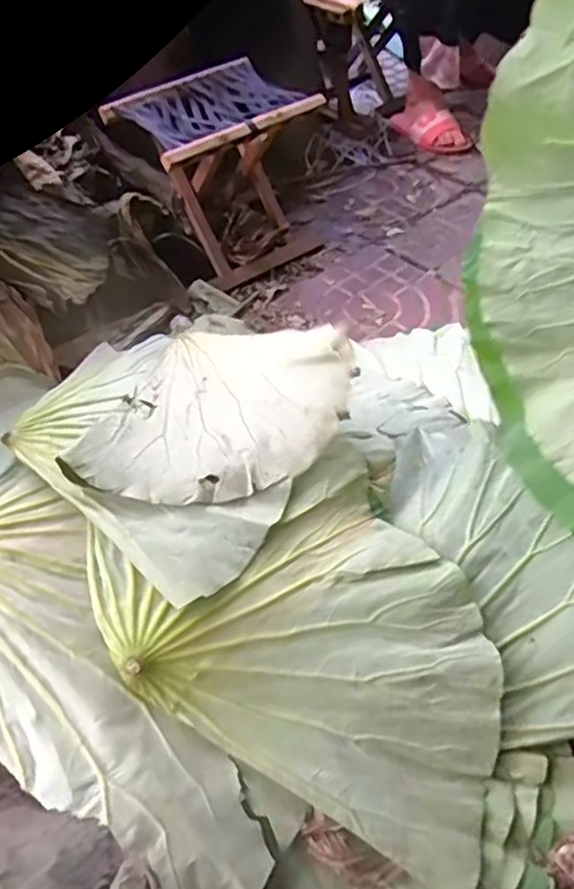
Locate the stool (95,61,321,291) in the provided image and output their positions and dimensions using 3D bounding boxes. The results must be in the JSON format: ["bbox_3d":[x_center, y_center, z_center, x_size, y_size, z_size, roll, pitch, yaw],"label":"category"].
[{"bbox_3d":[-0.113,-0.478,1.175,0.287,0.282,0.232,-28,53,-20],"label":"stool"}]

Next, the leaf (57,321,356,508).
[{"bbox_3d":[-0.068,-0.047,0.749,0.257,0.076,0.302,12,51,14],"label":"leaf"}]

